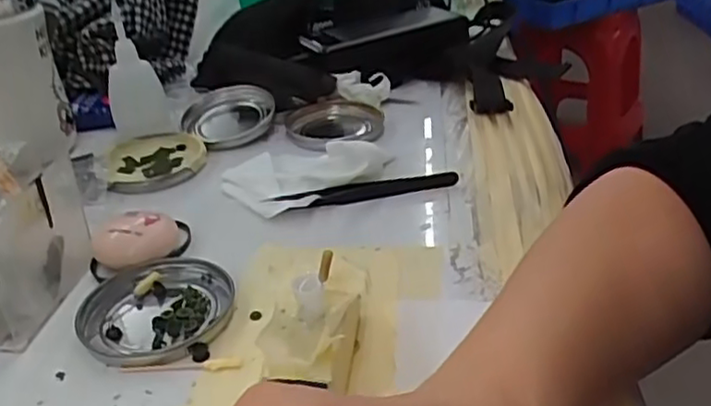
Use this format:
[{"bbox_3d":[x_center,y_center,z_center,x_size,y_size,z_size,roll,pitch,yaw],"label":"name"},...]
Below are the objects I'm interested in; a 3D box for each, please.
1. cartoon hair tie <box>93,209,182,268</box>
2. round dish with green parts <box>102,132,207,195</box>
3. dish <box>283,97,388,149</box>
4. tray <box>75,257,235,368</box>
[{"bbox_3d":[-0.130,0.023,0.398,0.046,0.025,0.032,-7,30,-5],"label":"cartoon hair tie"},{"bbox_3d":[-0.151,-0.034,0.512,0.071,0.010,0.080,-13,31,-16],"label":"round dish with green parts"},{"bbox_3d":[-0.016,-0.067,0.553,0.077,0.010,0.080,-3,30,2],"label":"dish"},{"bbox_3d":[-0.105,0.055,0.357,0.077,0.010,0.078,-3,30,2],"label":"tray"}]

